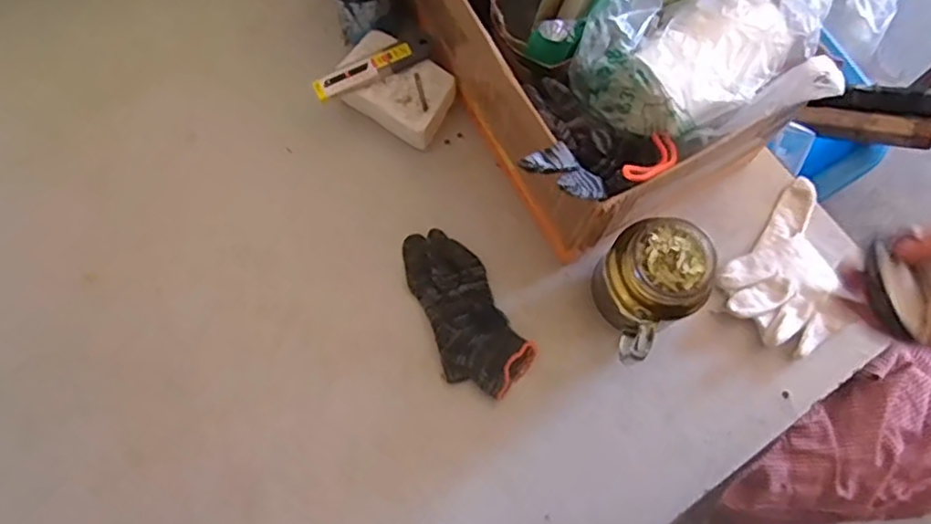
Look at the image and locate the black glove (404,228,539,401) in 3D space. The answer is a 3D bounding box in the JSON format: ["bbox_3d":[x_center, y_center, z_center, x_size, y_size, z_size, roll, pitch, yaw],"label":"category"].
[{"bbox_3d":[-0.005,0.045,0.604,0.081,0.030,0.170,-31,77,-7],"label":"black glove"}]

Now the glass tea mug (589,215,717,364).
[{"bbox_3d":[0.158,0.027,0.556,0.086,0.130,0.105,-15,76,-4],"label":"glass tea mug"}]

